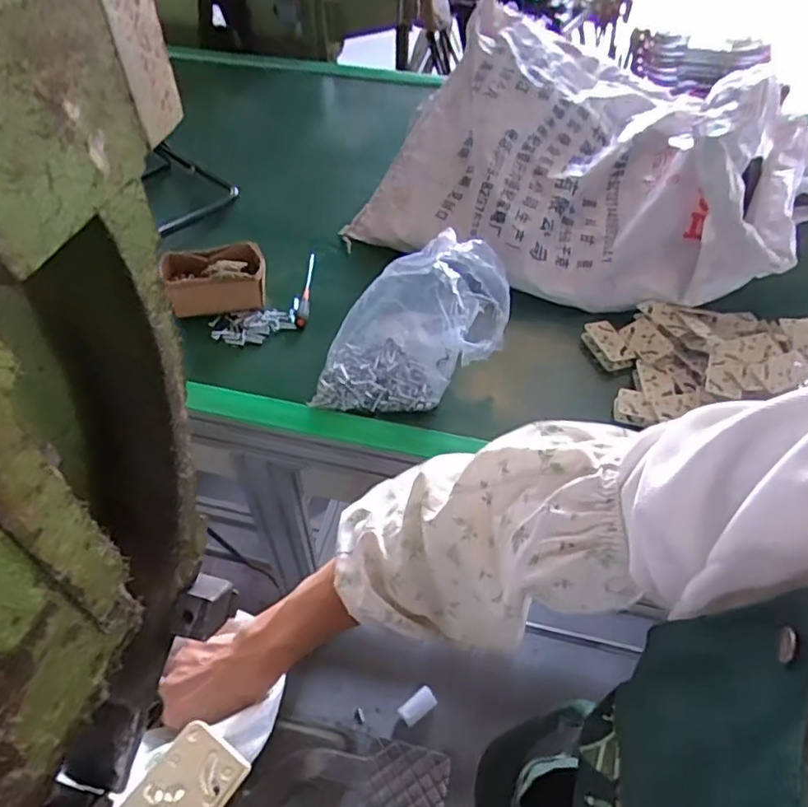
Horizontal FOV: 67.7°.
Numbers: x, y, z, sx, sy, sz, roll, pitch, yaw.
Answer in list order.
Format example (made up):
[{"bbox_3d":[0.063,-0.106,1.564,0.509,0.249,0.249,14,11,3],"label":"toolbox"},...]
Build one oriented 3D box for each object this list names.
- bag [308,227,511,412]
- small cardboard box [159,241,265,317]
[{"bbox_3d":[0.011,-0.096,0.750,0.225,0.191,0.140,5,50,3],"label":"bag"},{"bbox_3d":[-0.283,-0.184,0.906,0.151,0.068,0.098,-11,51,-10],"label":"small cardboard box"}]

